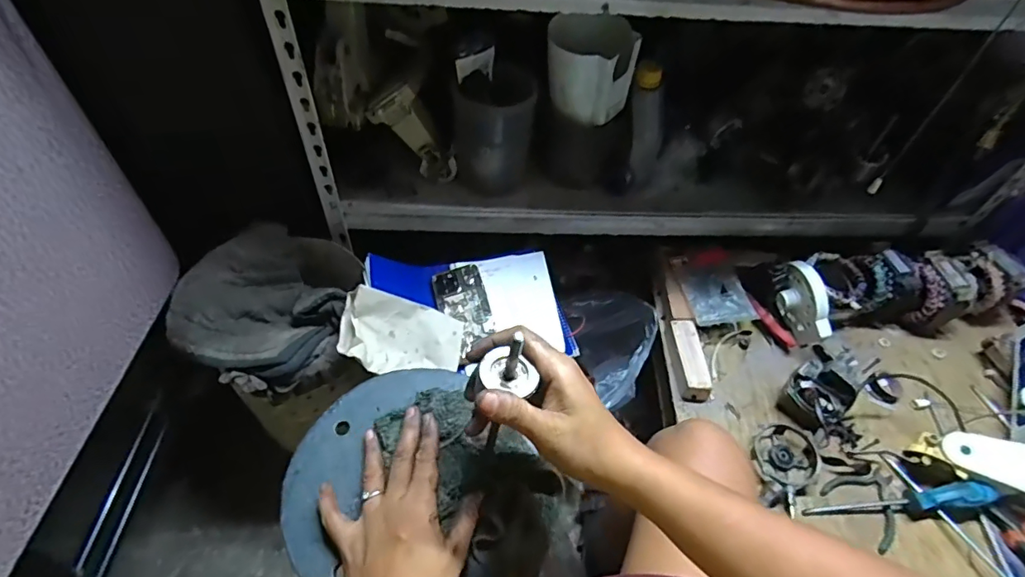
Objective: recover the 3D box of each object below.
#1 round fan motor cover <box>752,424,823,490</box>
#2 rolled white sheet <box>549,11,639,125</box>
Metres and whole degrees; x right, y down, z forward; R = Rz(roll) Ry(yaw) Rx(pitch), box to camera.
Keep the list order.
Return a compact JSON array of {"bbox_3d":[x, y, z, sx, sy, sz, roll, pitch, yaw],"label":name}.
[{"bbox_3d":[0.387,0.236,0.722,0.085,0.019,0.082,2,51,-2],"label":"round fan motor cover"},{"bbox_3d":[0.118,-0.337,0.793,0.130,0.139,0.095,13,51,7],"label":"rolled white sheet"}]

